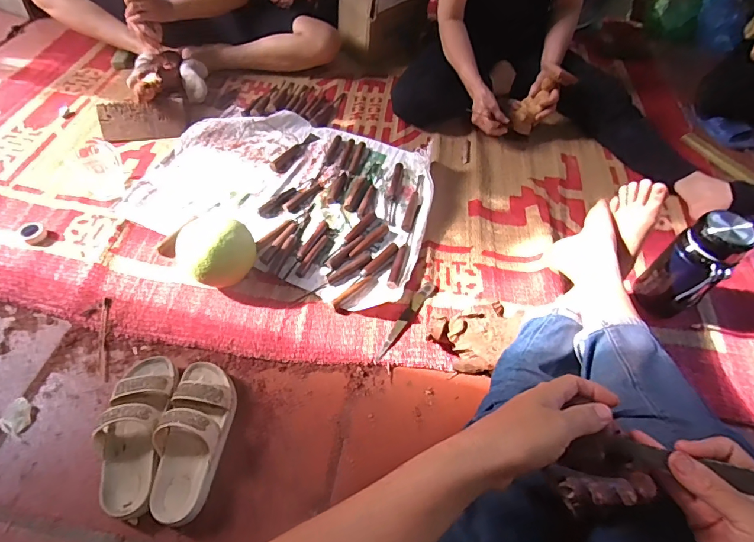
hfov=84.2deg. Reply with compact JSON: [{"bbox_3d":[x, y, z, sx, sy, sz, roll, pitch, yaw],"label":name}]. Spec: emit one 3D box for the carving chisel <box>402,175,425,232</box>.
[{"bbox_3d":[0.085,-0.161,0.975,0.023,0.014,0.183,13,56,4],"label":"carving chisel"}]

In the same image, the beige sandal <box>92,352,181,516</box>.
[{"bbox_3d":[-0.366,0.236,0.627,0.093,0.072,0.230,-3,56,-5],"label":"beige sandal"}]

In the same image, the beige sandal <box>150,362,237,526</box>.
[{"bbox_3d":[-0.278,0.243,0.624,0.092,0.075,0.228,5,55,0],"label":"beige sandal"}]

